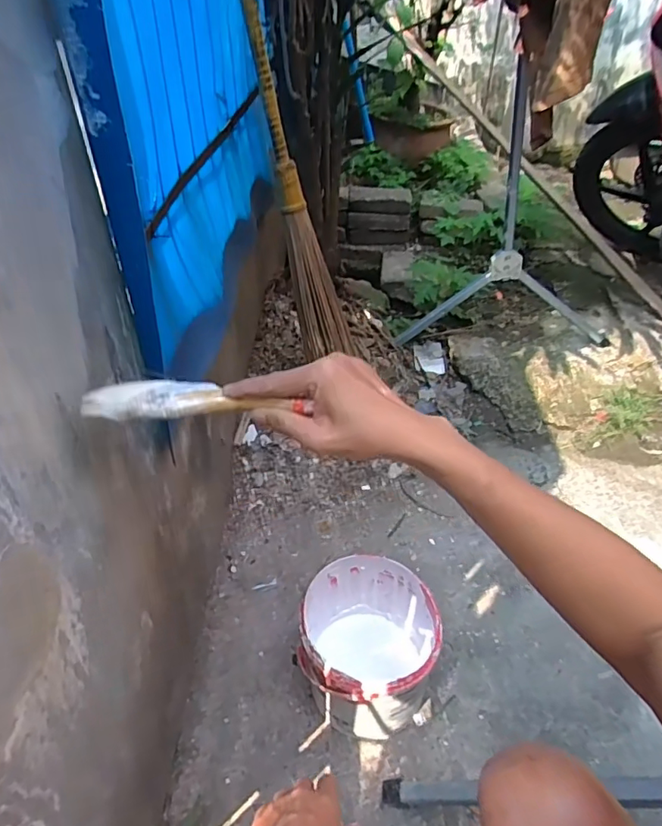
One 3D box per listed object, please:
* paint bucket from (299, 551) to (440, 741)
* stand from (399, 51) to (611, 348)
[{"bbox_3d":[0.054,0.328,0.731,0.177,0.185,0.176,1,42,-1],"label":"paint bucket"},{"bbox_3d":[0.470,-0.446,1.245,0.538,0.636,0.098,1,42,-1],"label":"stand"}]

